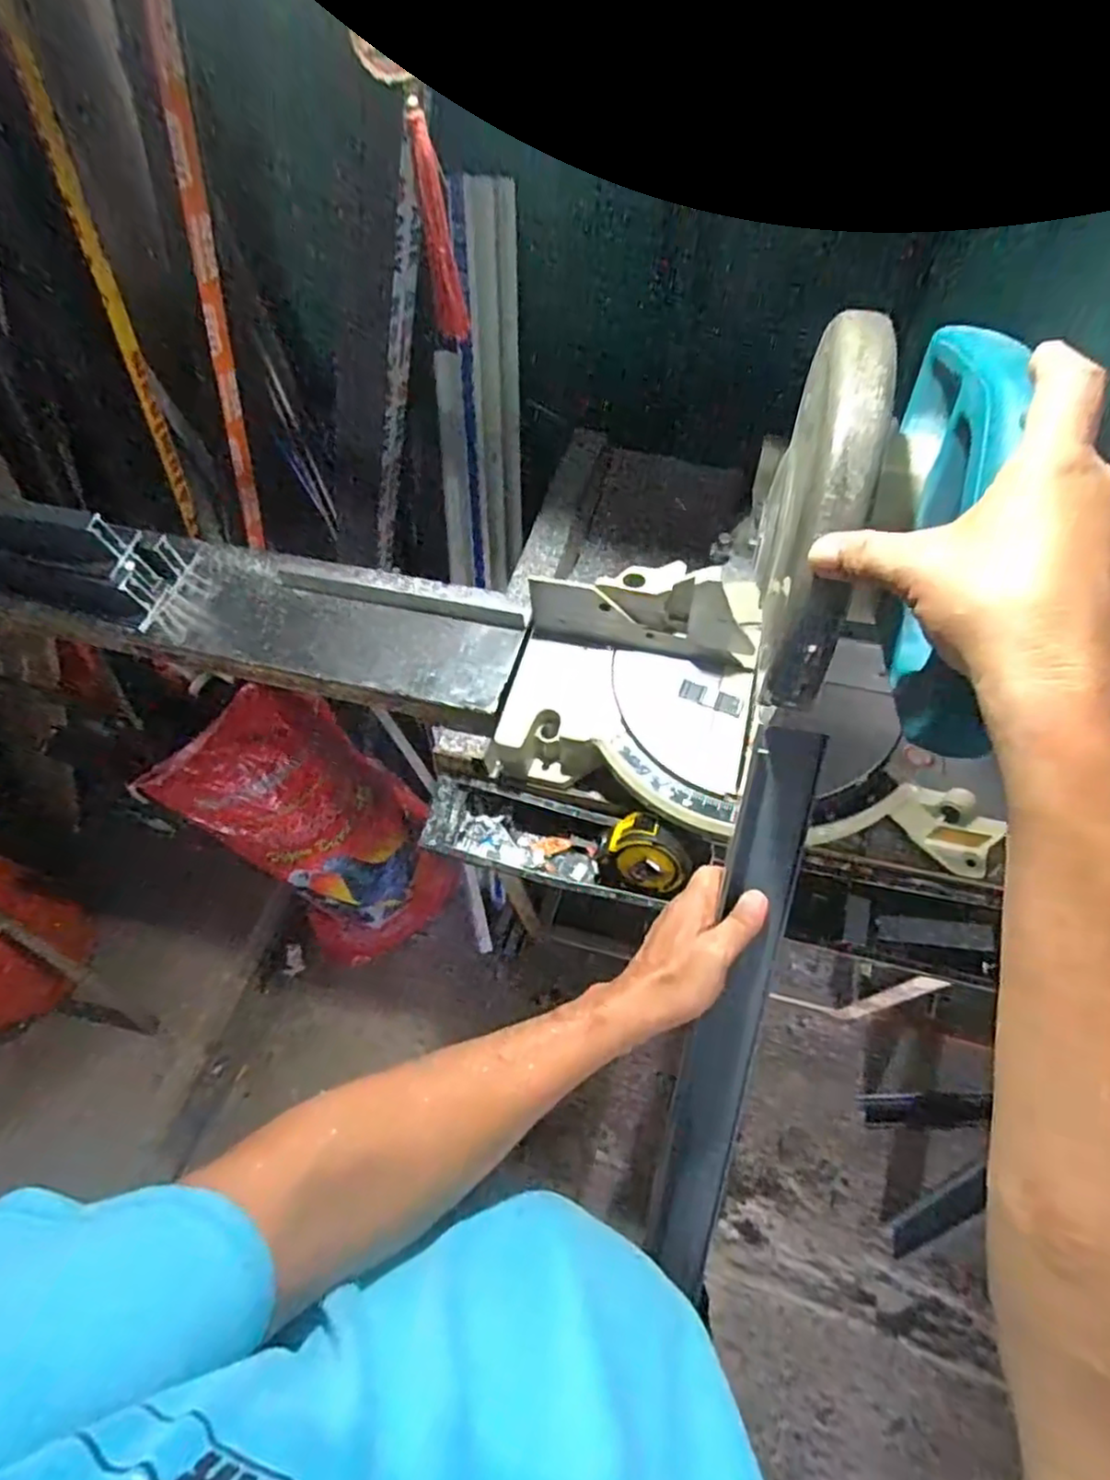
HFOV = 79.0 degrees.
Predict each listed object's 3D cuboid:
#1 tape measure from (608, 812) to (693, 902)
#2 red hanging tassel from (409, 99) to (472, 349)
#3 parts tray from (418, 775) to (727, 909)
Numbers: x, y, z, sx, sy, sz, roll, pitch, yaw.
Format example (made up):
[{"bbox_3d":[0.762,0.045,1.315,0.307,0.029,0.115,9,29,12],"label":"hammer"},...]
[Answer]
[{"bbox_3d":[0.091,0.107,0.636,0.081,0.073,0.042,-26,21,27],"label":"tape measure"},{"bbox_3d":[-0.085,-0.362,0.485,0.024,0.145,0.015,-13,63,-3],"label":"red hanging tassel"},{"bbox_3d":[-0.008,0.104,0.688,0.297,0.047,0.080,13,64,10],"label":"parts tray"}]

